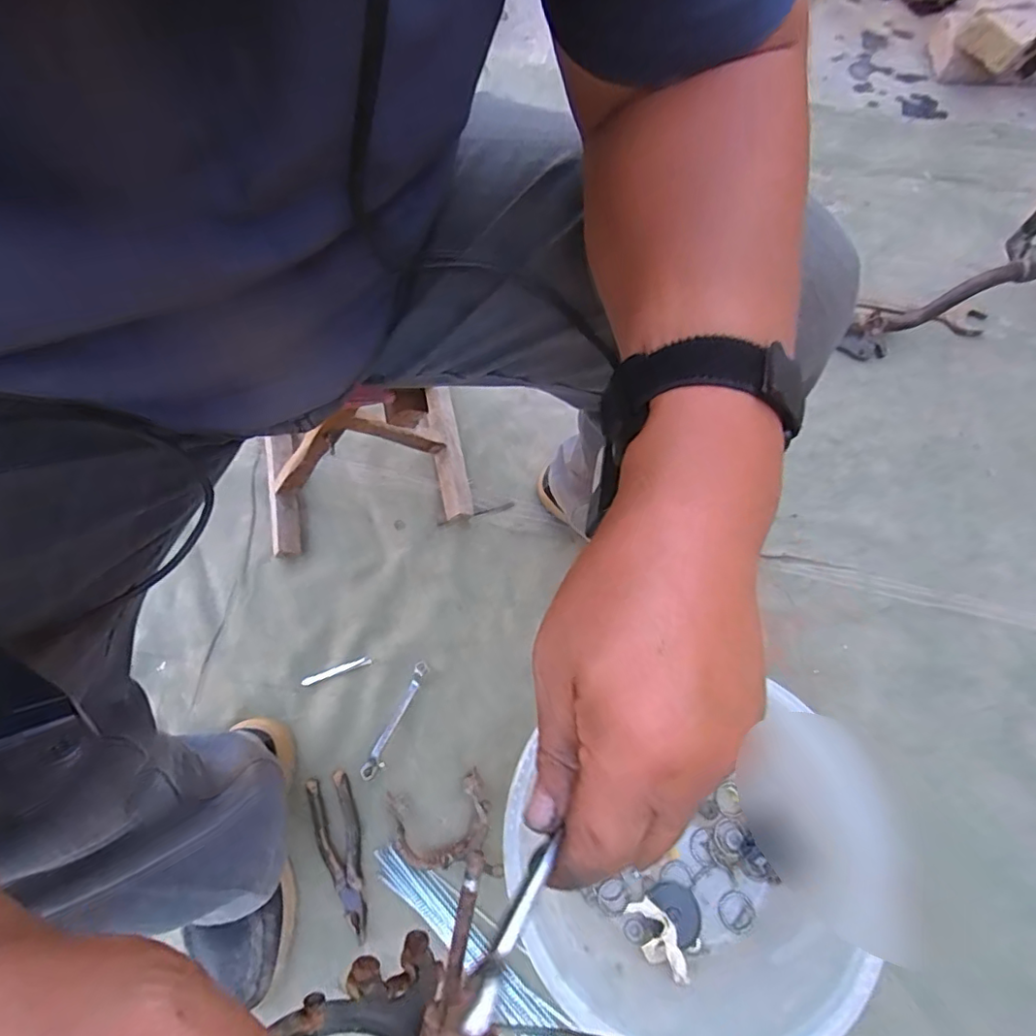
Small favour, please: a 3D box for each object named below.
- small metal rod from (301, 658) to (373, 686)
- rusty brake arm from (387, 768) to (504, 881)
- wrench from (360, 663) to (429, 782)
[{"bbox_3d":[-0.225,0.189,0.707,0.086,0.004,0.012,-18,68,-6],"label":"small metal rod"},{"bbox_3d":[-0.080,0.345,0.621,0.106,0.025,0.107,-18,68,-6],"label":"rusty brake arm"},{"bbox_3d":[-0.146,0.240,0.681,0.018,0.004,0.141,23,69,11],"label":"wrench"}]

